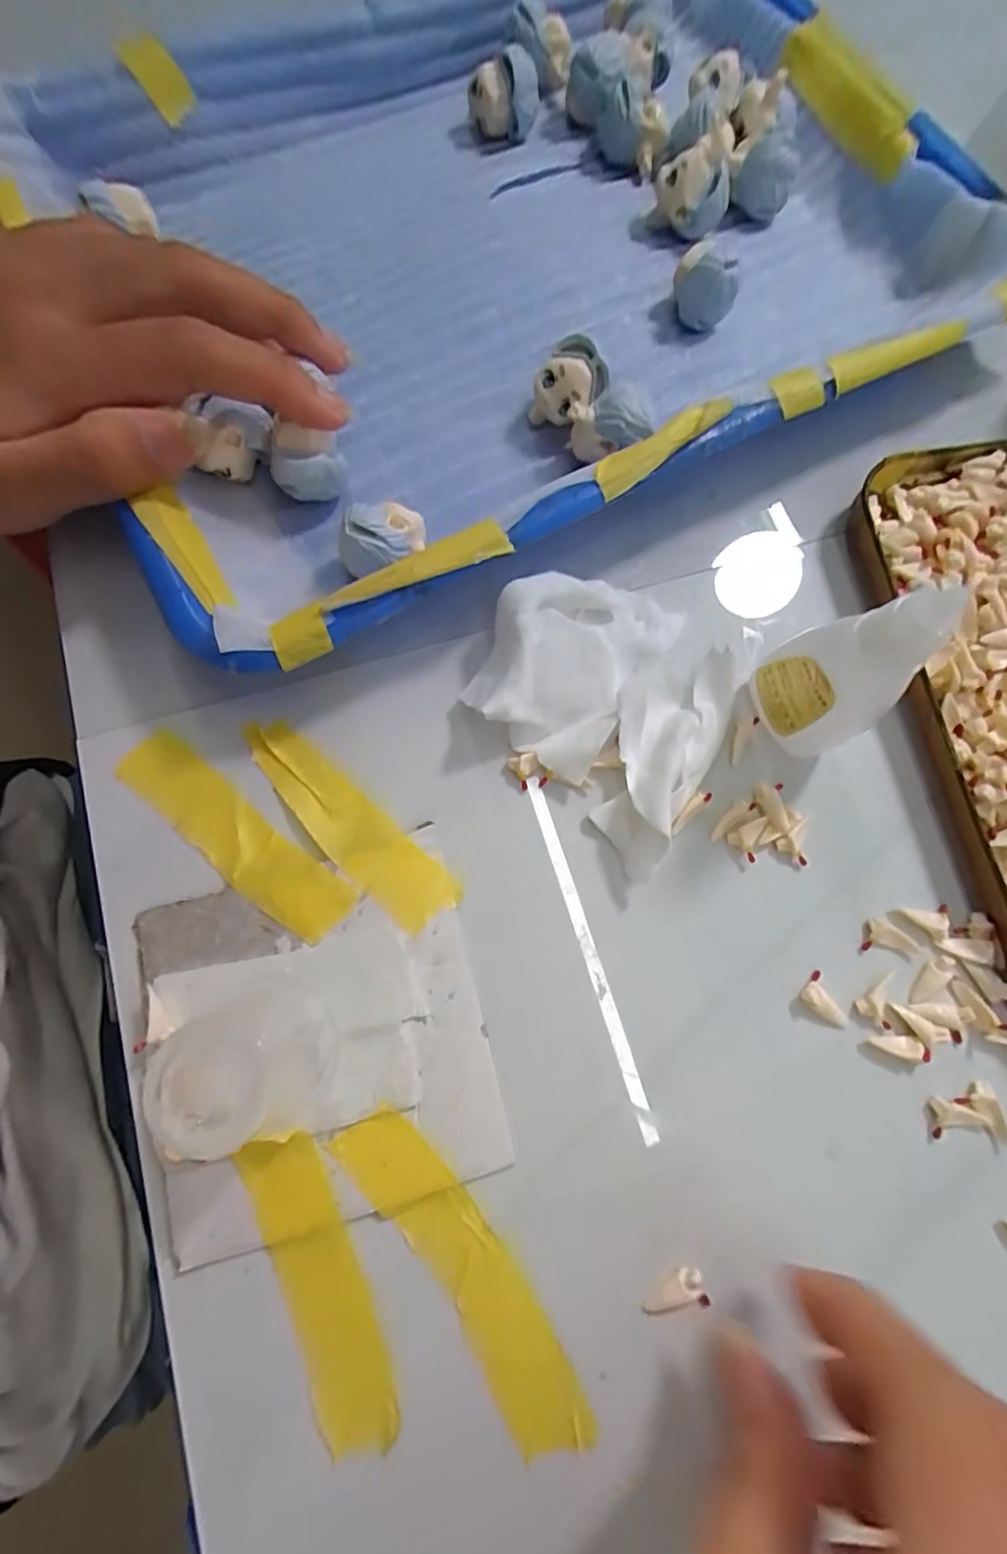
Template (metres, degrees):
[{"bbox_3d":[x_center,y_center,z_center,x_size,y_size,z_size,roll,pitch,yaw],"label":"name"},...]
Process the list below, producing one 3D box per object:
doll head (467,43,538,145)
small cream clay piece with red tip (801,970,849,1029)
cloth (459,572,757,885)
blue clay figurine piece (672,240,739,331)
[{"bbox_3d":[0.000,-0.274,0.232,0.027,0.031,0.027,4,75,-1],"label":"doll head"},{"bbox_3d":[0.093,0.066,0.168,0.009,0.004,0.016,-22,77,-7],"label":"small cream clay piece with red tip"},{"bbox_3d":[0.036,-0.029,0.180,0.079,0.022,0.082,38,77,8],"label":"cloth"},{"bbox_3d":[0.075,-0.180,0.214,0.017,0.024,0.018,0,75,-2],"label":"blue clay figurine piece"}]

